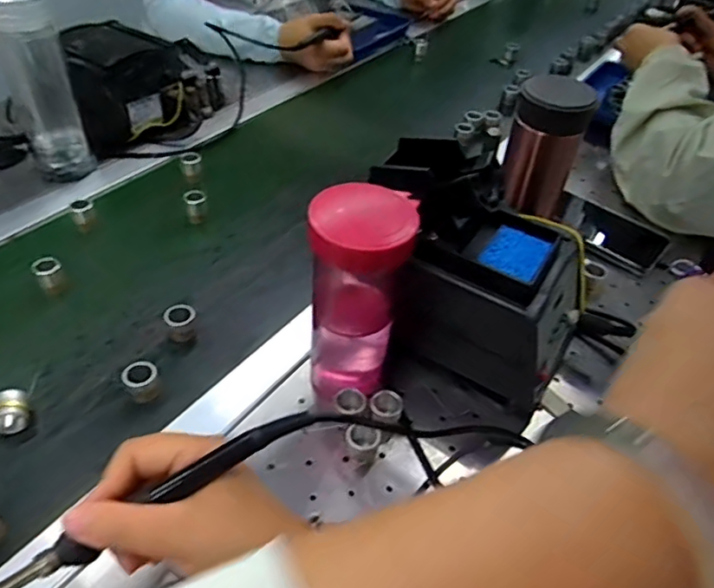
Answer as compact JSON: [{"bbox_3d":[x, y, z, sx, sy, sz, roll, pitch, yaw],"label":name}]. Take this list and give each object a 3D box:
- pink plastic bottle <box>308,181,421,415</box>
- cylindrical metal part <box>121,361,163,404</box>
[{"bbox_3d":[-0.001,0.008,0.437,0.065,0.177,0.059,6,43,1],"label":"pink plastic bottle"},{"bbox_3d":[-0.173,0.071,0.479,0.027,0.026,0.024,-15,47,-21],"label":"cylindrical metal part"}]

